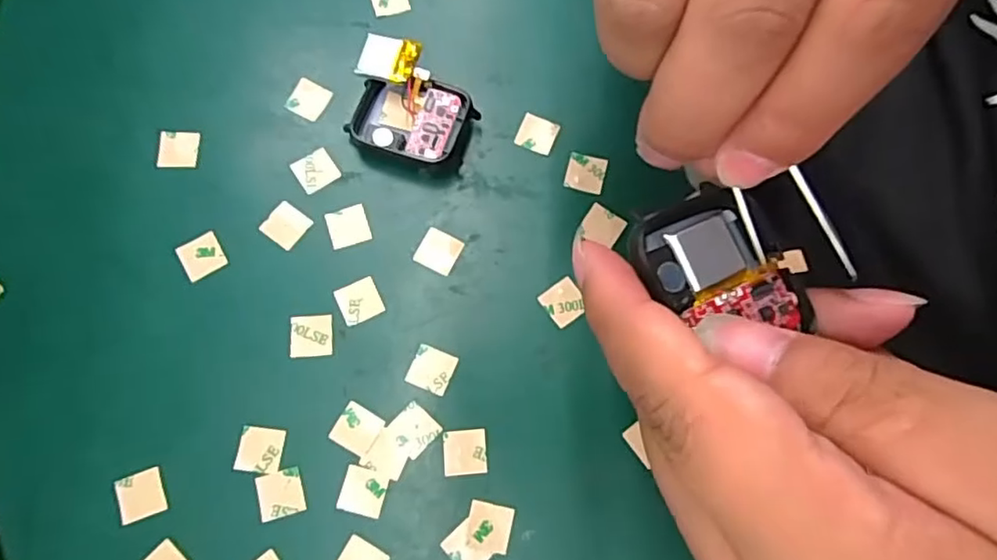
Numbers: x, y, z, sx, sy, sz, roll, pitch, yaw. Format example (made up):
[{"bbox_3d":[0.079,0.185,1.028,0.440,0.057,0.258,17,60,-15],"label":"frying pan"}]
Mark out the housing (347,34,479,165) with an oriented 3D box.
[{"bbox_3d":[-0.034,-0.071,0.251,0.048,0.016,0.046,11,75,1],"label":"housing"}]

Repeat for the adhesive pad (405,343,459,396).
[{"bbox_3d":[-0.025,0.033,0.232,0.016,0.004,0.015,22,75,4],"label":"adhesive pad"}]

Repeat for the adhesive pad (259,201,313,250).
[{"bbox_3d":[-0.083,-0.022,0.243,0.016,0.004,0.015,36,77,8],"label":"adhesive pad"}]

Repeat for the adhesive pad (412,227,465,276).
[{"bbox_3d":[-0.023,-0.012,0.242,0.016,0.004,0.016,27,76,5],"label":"adhesive pad"}]

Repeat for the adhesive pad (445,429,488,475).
[{"bbox_3d":[-0.012,0.062,0.223,0.015,0.004,0.015,-3,75,-3],"label":"adhesive pad"}]

